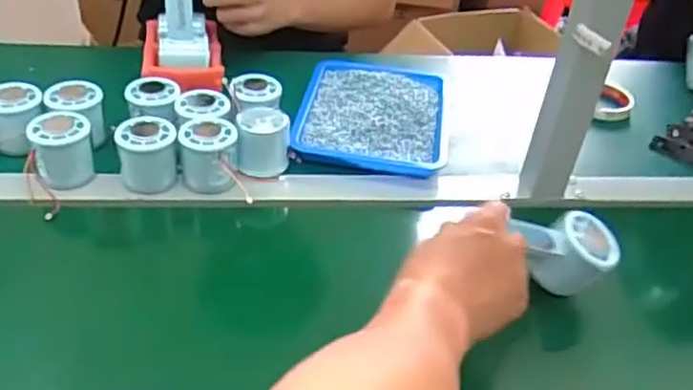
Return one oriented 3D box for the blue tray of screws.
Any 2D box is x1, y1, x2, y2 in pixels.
[{"bbox_3d":[0.033,-0.102,0.814,0.171,0.023,0.208,6,38,0],"label":"blue tray of screws"}]

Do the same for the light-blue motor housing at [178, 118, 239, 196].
[{"bbox_3d":[-0.141,-0.041,0.683,0.055,0.058,0.058,2,38,-6],"label":"light-blue motor housing"}]

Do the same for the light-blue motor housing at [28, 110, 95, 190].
[{"bbox_3d":[-0.281,-0.046,0.663,0.054,0.058,0.056,-7,39,-16],"label":"light-blue motor housing"}]

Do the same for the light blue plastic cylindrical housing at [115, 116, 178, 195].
[{"bbox_3d":[-0.202,-0.042,0.675,0.057,0.059,0.050,-7,39,-16],"label":"light blue plastic cylindrical housing"}]

